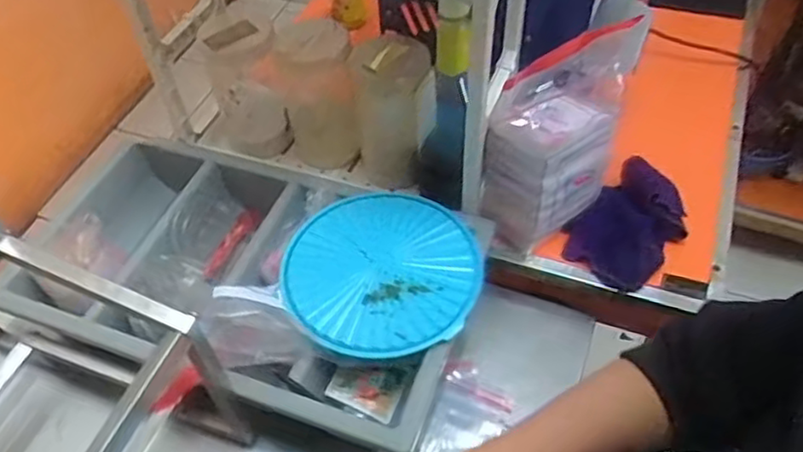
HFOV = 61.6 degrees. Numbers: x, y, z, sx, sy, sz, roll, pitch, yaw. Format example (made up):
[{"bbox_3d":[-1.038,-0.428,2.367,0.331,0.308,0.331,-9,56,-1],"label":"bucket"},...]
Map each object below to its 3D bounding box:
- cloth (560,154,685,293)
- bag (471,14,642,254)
[{"bbox_3d":[0.264,0.000,0.777,0.103,0.021,0.146,42,82,12],"label":"cloth"},{"bbox_3d":[0.179,-0.090,0.723,0.175,0.223,0.079,-23,55,-17],"label":"bag"}]

